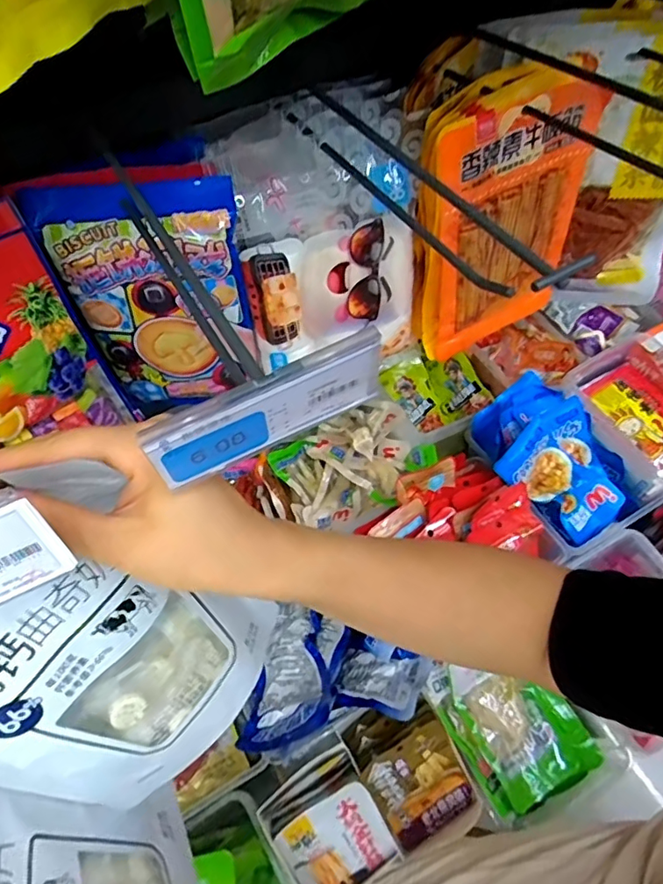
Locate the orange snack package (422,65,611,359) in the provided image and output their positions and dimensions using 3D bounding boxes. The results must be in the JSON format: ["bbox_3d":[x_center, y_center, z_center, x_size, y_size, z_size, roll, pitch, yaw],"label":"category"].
[{"bbox_3d":[0.159,-0.194,0.493,0.166,0.233,0.045,-25,54,-7],"label":"orange snack package"}]

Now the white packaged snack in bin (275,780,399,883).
[{"bbox_3d":[0.006,0.401,0.540,0.097,0.017,0.103,-28,103,-12],"label":"white packaged snack in bin"}]

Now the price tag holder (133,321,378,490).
[{"bbox_3d":[-0.024,-0.014,0.221,0.098,0.041,0.008,-26,61,-15],"label":"price tag holder"}]

